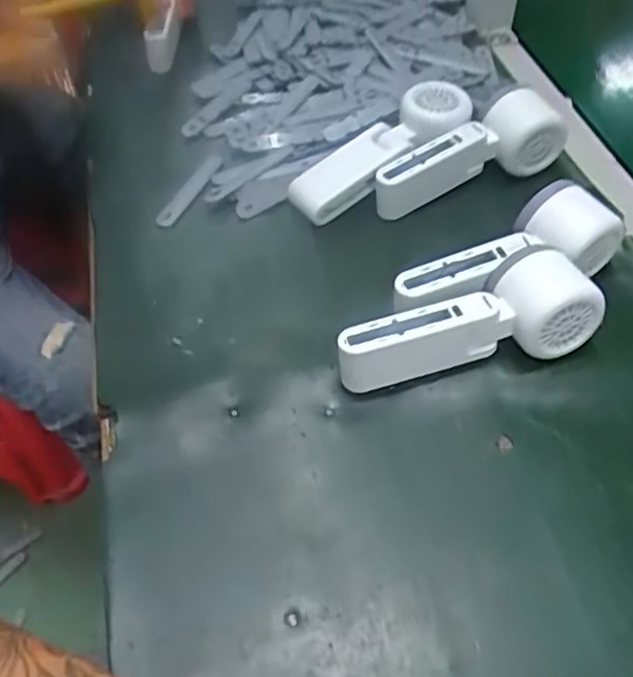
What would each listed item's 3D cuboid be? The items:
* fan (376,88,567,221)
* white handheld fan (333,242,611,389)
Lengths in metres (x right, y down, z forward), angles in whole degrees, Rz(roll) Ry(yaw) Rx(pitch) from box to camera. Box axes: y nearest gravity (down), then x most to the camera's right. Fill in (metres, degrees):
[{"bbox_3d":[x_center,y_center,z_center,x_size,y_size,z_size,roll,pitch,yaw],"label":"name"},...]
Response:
[{"bbox_3d":[0.115,-0.153,0.547,0.168,0.065,0.045,-14,54,-11],"label":"fan"},{"bbox_3d":[0.094,-0.007,0.426,0.169,0.058,0.057,-16,54,-12],"label":"white handheld fan"}]

